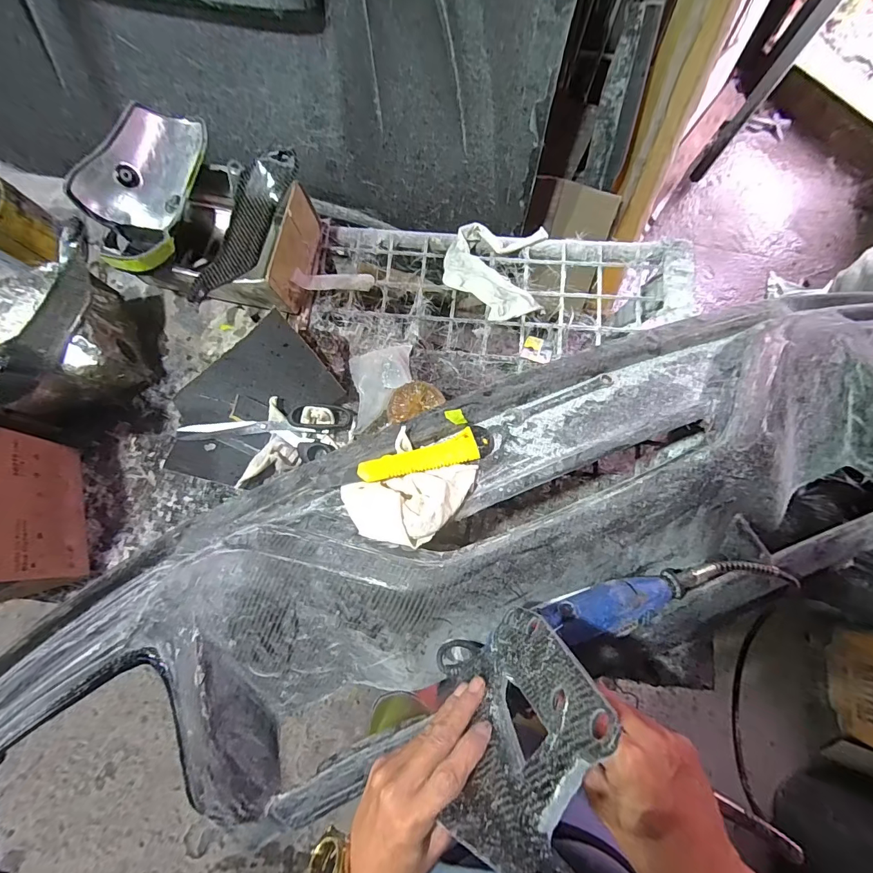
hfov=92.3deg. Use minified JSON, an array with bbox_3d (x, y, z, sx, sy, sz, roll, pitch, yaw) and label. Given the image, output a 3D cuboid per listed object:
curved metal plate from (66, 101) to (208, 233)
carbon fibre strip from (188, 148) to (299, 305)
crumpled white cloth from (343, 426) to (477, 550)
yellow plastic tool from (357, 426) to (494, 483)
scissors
[{"bbox_3d":[-0.373,-0.357,0.548,0.091,0.060,0.179,14,77,1],"label":"curved metal plate"},{"bbox_3d":[-0.257,-0.273,0.552,0.071,0.056,0.217,22,78,3],"label":"carbon fibre strip"},{"bbox_3d":[-0.027,0.053,0.428,0.130,0.044,0.100,-43,82,-10],"label":"crumpled white cloth"},{"bbox_3d":[-0.010,0.020,0.451,0.145,0.012,0.035,-14,78,-5],"label":"yellow plastic tool"},{"bbox_3d":[-0.245,-0.011,0.599,0.254,0.021,0.077,2,77,-1],"label":"scissors"}]

